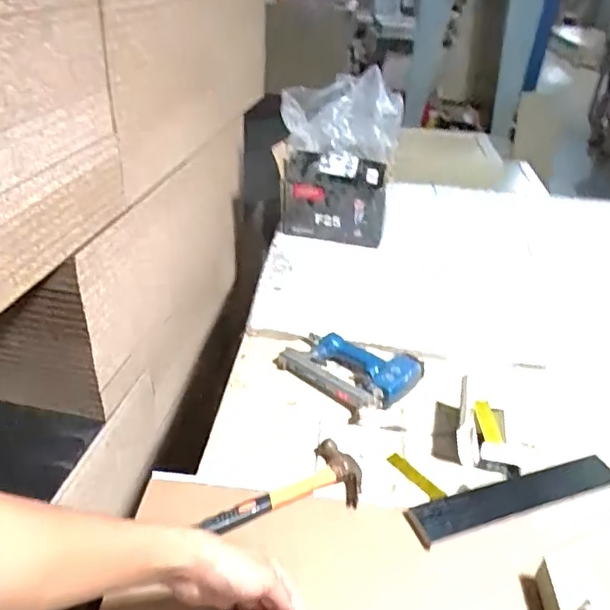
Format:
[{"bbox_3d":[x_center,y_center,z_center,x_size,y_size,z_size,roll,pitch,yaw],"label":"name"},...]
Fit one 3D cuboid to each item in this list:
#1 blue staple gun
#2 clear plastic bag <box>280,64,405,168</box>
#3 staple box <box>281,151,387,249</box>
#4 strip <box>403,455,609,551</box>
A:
[{"bbox_3d":[0.064,0.092,0.902,0.127,0.062,0.204,-25,43,-38],"label":"blue staple gun"},{"bbox_3d":[0.070,-0.370,1.105,0.229,0.159,0.094,9,33,7],"label":"clear plastic bag"},{"bbox_3d":[0.059,-0.221,1.201,0.219,0.207,0.049,14,51,13],"label":"staple box"},{"bbox_3d":[0.266,0.239,0.716,0.287,0.012,0.053,-9,36,-18],"label":"strip"}]

